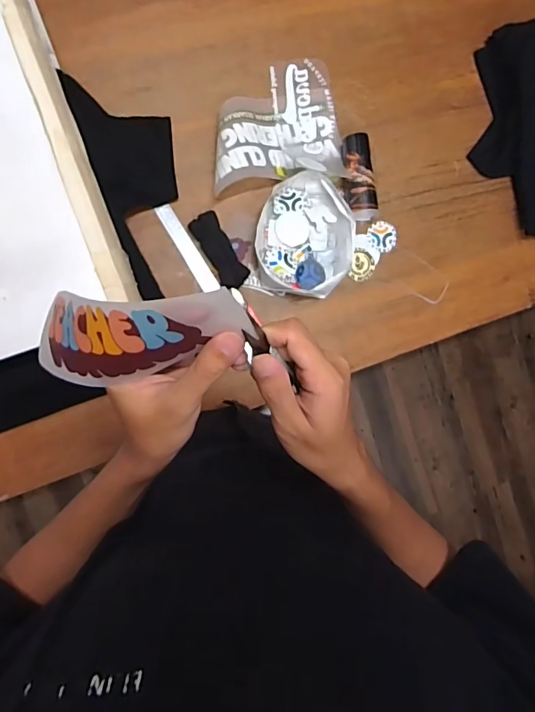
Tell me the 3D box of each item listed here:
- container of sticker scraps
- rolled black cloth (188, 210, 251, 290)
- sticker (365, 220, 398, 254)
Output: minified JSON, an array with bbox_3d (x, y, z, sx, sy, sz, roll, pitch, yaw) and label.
[{"bbox_3d":[0.065,-0.204,0.778,0.159,0.048,0.195,13,90,-9],"label":"container of sticker scraps"},{"bbox_3d":[-0.079,-0.175,0.766,0.049,0.025,0.128,-33,96,-7],"label":"rolled black cloth"},{"bbox_3d":[0.208,-0.216,0.819,0.056,0.004,0.053,0,92,-9],"label":"sticker"}]

